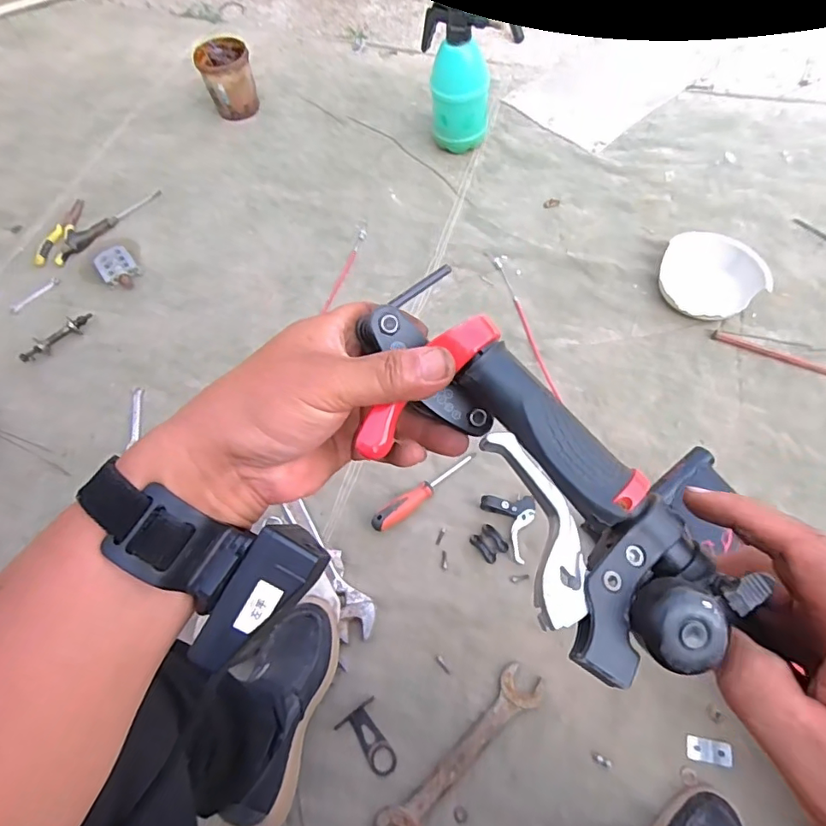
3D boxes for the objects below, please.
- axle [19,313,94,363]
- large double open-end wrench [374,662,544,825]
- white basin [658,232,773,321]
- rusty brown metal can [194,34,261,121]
[{"bbox_3d":[-0.667,-0.142,0.976,0.140,0.031,0.042,-42,71,-17],"label":"axle"},{"bbox_3d":[0.064,0.445,0.673,0.268,0.008,0.056,-41,70,-16],"label":"large double open-end wrench"},{"bbox_3d":[0.539,-0.250,0.964,0.161,0.072,0.167,-1,65,1],"label":"white basin"},{"bbox_3d":[-0.419,-0.757,1.191,0.114,0.133,0.105,-20,64,-8],"label":"rusty brown metal can"}]

